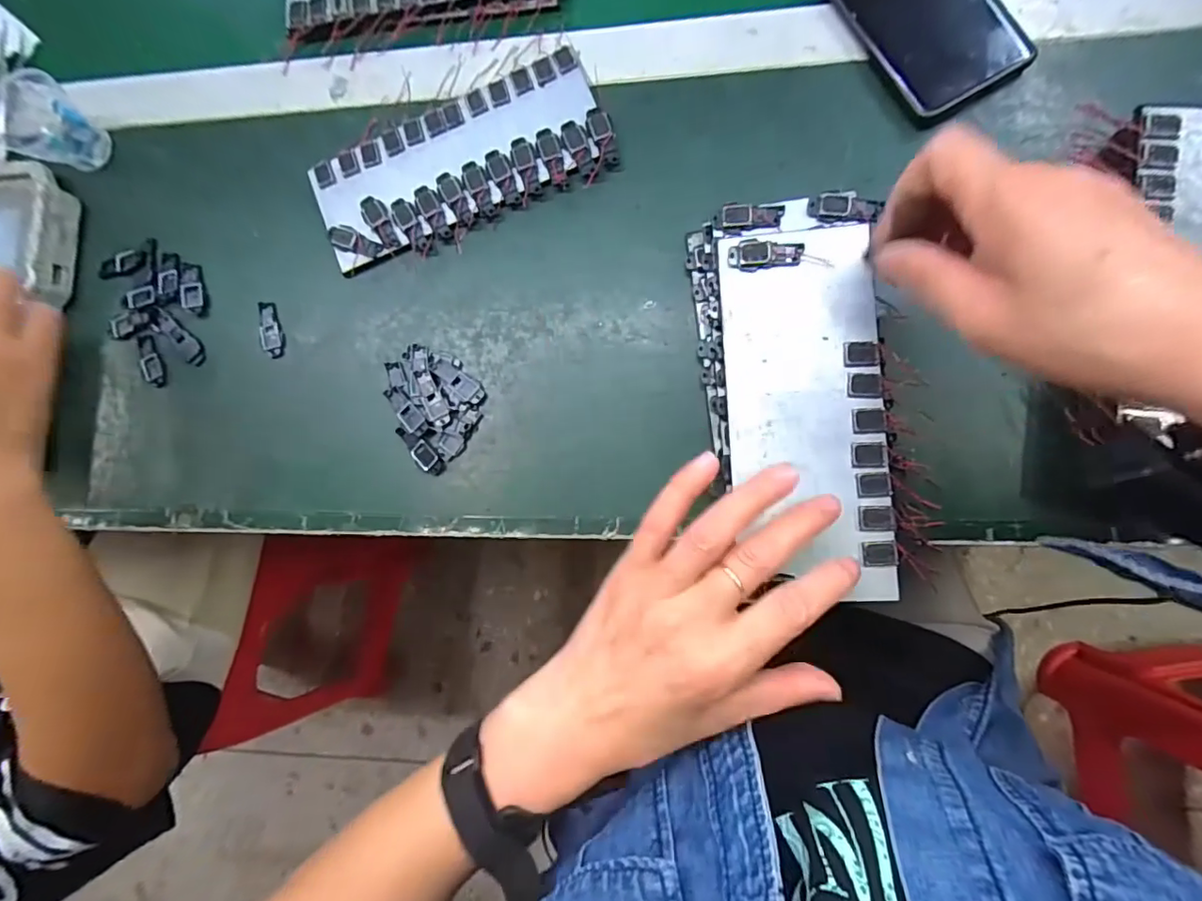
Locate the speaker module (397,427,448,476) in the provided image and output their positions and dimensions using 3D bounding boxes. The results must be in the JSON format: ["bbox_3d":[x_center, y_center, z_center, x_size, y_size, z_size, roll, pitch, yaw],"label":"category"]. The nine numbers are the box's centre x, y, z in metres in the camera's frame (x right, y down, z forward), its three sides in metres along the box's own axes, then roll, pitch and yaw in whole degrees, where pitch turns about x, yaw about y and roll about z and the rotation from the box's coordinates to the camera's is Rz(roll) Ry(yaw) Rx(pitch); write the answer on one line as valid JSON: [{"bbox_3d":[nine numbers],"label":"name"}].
[{"bbox_3d":[-0.118,0.000,0.358,0.017,0.006,0.040,-39,81,3],"label":"speaker module"}]

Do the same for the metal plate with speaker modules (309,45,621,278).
[{"bbox_3d":[-0.095,-0.194,0.372,0.198,0.011,0.087,-23,82,5],"label":"metal plate with speaker modules"}]

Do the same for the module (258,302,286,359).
[{"bbox_3d":[-0.232,-0.085,0.383,0.016,0.004,0.042,-19,83,6],"label":"module"}]

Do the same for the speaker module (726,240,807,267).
[{"bbox_3d":[0.091,-0.109,0.303,0.039,0.006,0.014,0,84,9],"label":"speaker module"}]

